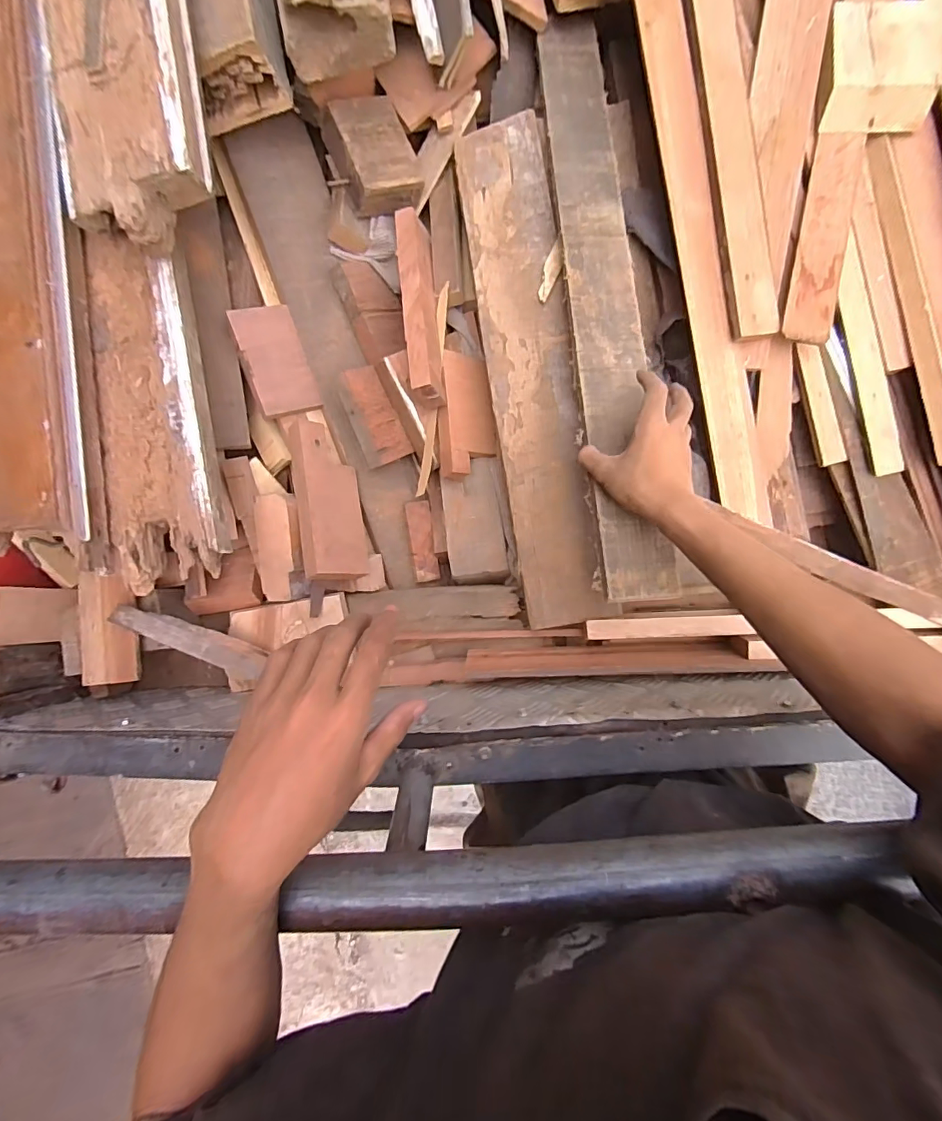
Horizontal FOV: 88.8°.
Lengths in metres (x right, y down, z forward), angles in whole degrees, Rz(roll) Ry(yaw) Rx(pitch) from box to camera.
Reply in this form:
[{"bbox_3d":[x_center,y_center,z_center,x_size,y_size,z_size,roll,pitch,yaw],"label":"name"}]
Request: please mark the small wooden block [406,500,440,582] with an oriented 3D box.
[{"bbox_3d":[-0.067,-0.027,0.668,0.032,0.015,0.109,-9,87,3],"label":"small wooden block"}]

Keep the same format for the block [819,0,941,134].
[{"bbox_3d":[0.416,-0.504,0.491,0.099,0.029,0.112,2,87,4],"label":"block"}]

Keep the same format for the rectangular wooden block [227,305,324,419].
[{"bbox_3d":[-0.244,-0.249,0.603,0.076,0.012,0.126,-25,106,-31],"label":"rectangular wooden block"}]

